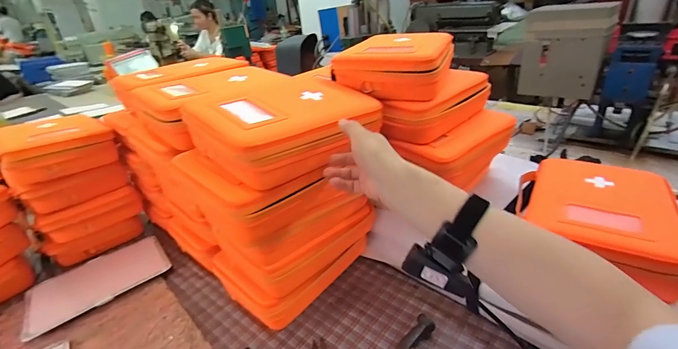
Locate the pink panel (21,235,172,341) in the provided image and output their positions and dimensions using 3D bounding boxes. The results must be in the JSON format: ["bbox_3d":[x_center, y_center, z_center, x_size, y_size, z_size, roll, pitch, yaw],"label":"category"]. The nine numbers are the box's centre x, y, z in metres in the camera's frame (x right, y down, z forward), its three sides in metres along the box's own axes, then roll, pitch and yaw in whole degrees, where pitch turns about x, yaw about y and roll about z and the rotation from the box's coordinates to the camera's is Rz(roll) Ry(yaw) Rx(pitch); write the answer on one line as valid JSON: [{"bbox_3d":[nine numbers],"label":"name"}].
[{"bbox_3d":[-0.492,0.211,0.689,0.242,0.015,0.164,-26,36,-30],"label":"pink panel"}]

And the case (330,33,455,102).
[{"bbox_3d":[0.107,-0.202,0.612,0.189,0.075,0.181,10,32,26],"label":"case"}]

